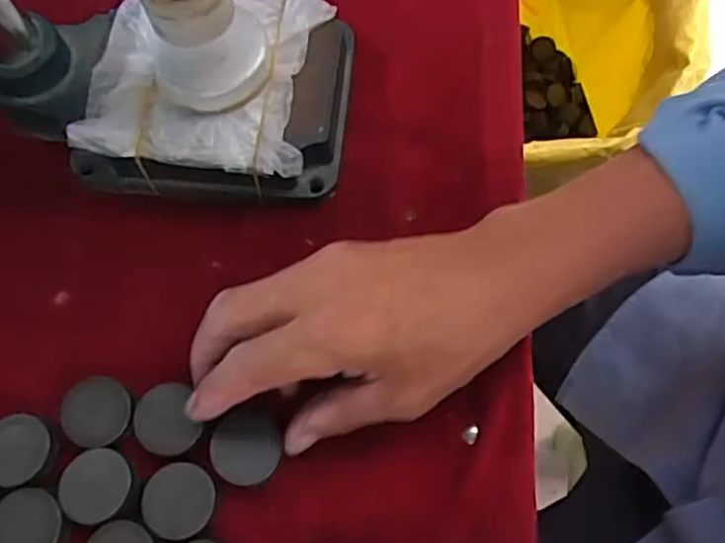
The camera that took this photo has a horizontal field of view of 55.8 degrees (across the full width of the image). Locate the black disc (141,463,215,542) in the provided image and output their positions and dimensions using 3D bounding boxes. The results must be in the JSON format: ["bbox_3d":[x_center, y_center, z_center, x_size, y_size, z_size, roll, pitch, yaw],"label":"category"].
[{"bbox_3d":[-0.081,0.100,0.300,0.031,0.004,0.031,0,70,1],"label":"black disc"}]

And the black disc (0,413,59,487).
[{"bbox_3d":[-0.157,0.081,0.312,0.032,0.007,0.031,3,70,2],"label":"black disc"}]

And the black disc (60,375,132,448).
[{"bbox_3d":[-0.122,0.064,0.314,0.030,0.006,0.031,0,70,1],"label":"black disc"}]

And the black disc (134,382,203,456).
[{"bbox_3d":[-0.090,0.067,0.311,0.027,0.006,0.030,-21,71,-6],"label":"black disc"}]

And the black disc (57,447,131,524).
[{"bbox_3d":[-0.119,0.095,0.305,0.029,0.005,0.031,2,70,2],"label":"black disc"}]

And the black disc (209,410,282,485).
[{"bbox_3d":[-0.053,0.080,0.311,0.031,0.004,0.032,0,70,1],"label":"black disc"}]

